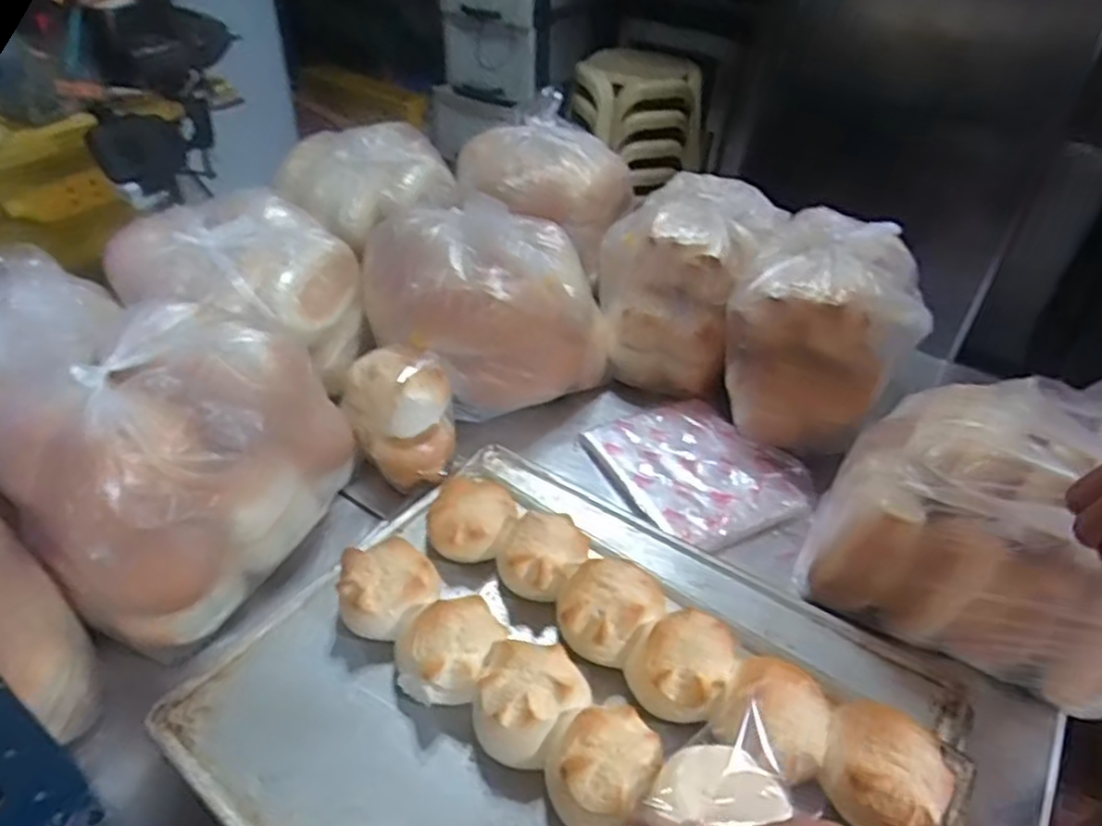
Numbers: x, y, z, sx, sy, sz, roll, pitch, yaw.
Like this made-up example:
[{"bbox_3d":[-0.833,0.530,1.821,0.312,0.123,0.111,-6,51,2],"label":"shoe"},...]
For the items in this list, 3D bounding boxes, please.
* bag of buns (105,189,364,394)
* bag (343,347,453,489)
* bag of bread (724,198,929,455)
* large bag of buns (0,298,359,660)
[{"bbox_3d":[-0.317,-0.136,0.778,0.230,0.122,0.199,24,45,23],"label":"bag of buns"},{"bbox_3d":[-0.144,-0.004,0.692,0.097,0.102,0.113,-9,42,-14],"label":"bag"},{"bbox_3d":[0.279,-0.076,0.751,0.156,0.186,0.186,25,45,23],"label":"bag of bread"},{"bbox_3d":[-0.297,0.033,0.600,0.165,0.176,0.240,19,43,18],"label":"large bag of buns"}]

